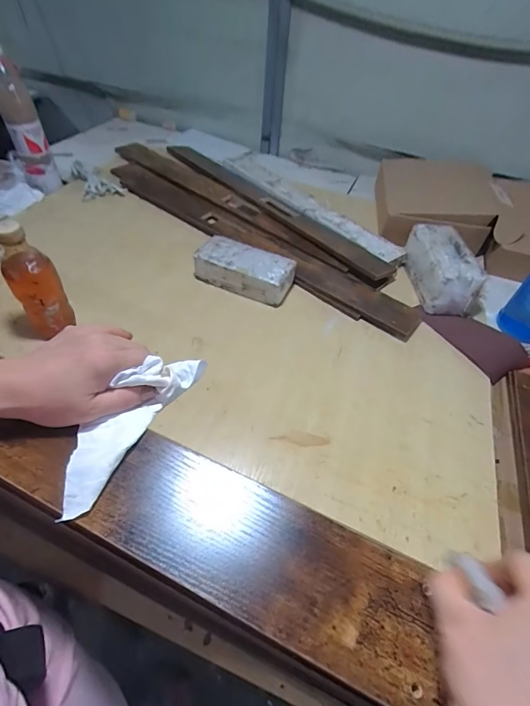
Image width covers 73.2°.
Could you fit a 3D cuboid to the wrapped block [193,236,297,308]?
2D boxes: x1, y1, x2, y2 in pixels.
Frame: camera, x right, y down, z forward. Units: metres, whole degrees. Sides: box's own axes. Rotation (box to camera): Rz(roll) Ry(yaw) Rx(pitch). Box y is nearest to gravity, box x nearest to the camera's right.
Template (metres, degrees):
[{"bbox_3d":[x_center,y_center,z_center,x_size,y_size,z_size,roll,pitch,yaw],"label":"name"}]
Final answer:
[{"bbox_3d":[-0.046,-0.185,0.778,0.214,0.053,0.100,25,51,14],"label":"wrapped block"}]

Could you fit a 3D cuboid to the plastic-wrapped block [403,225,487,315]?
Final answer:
[{"bbox_3d":[0.396,-0.196,0.809,0.100,0.094,0.211,2,49,-5],"label":"plastic-wrapped block"}]

